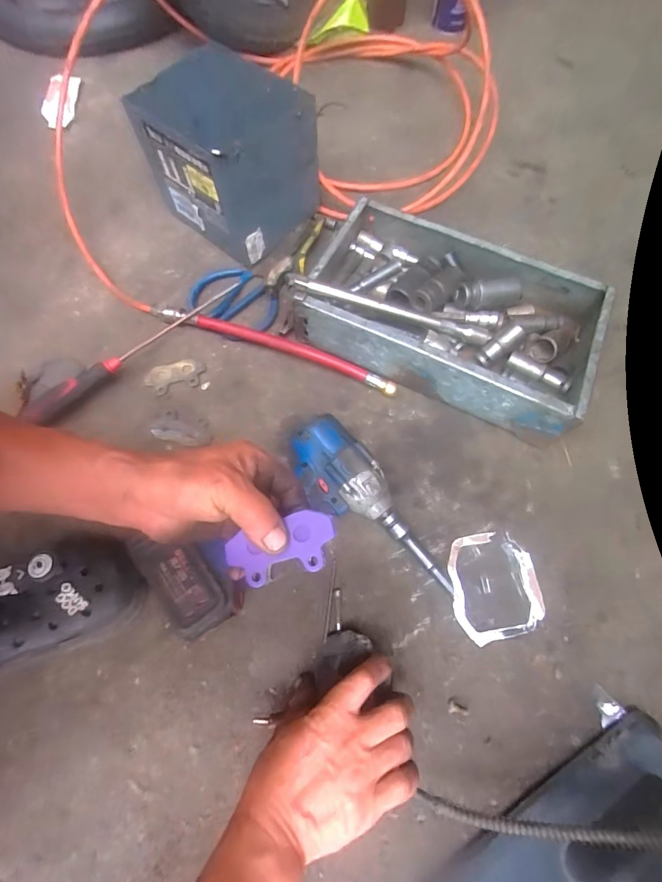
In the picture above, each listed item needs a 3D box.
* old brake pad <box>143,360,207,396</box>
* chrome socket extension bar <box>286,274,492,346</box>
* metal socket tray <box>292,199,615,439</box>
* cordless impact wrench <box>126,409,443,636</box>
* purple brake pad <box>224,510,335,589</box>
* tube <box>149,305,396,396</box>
[{"bbox_3d":[-0.194,-0.081,0.521,0.074,0.005,0.040,-14,69,-6],"label":"old brake pad"},{"bbox_3d":[0.074,-0.154,0.492,0.253,0.013,0.020,13,68,-12],"label":"chrome socket extension bar"},{"bbox_3d":[0.145,-0.155,0.514,0.327,0.086,0.198,24,70,9],"label":"metal socket tray"},{"bbox_3d":[-0.036,0.114,0.411,0.236,0.079,0.206,-31,71,-12],"label":"cordless impact wrench"},{"bbox_3d":[-0.033,0.073,0.282,0.075,0.005,0.037,-19,69,0],"label":"purple brake pad"},{"bbox_3d":[-0.080,-0.121,0.528,0.331,0.030,0.023,21,69,8],"label":"tube"}]

